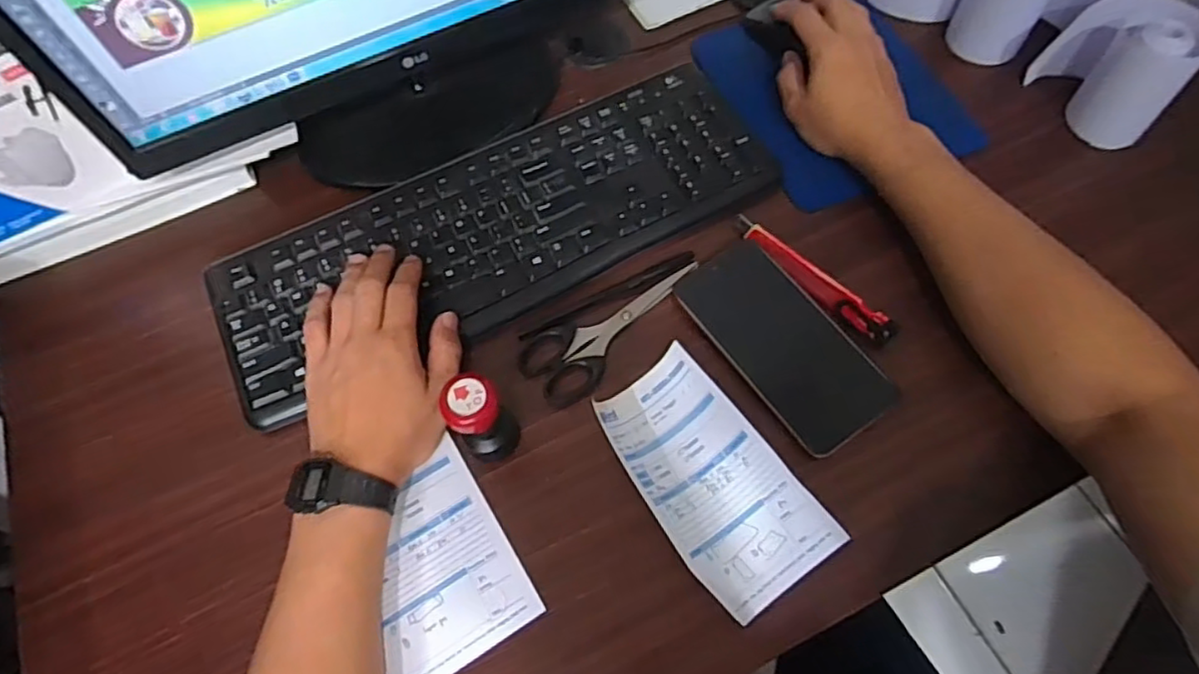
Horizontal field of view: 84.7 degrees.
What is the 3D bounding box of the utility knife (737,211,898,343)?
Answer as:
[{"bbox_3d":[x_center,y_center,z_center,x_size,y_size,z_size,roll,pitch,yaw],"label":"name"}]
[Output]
[{"bbox_3d":[0.155,-0.044,0.483,0.017,0.013,0.138,-41,71,-14],"label":"utility knife"}]

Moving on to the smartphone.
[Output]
[{"bbox_3d":[0.128,0.002,0.465,0.074,0.010,0.159,-33,69,-11],"label":"smartphone"}]

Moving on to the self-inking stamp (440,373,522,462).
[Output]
[{"bbox_3d":[-0.074,0.053,0.420,0.035,0.076,0.034,-32,69,-11],"label":"self-inking stamp"}]

